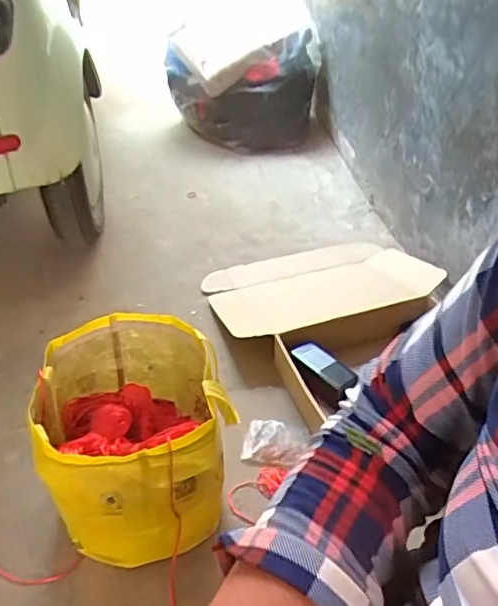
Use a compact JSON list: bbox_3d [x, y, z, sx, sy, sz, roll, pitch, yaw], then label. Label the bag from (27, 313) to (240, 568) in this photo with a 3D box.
[{"bbox_3d":[-0.156,0.189,0.798,0.239,0.245,0.235,-18,44,-21],"label":"bag"}]

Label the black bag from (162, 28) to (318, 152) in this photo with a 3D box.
[{"bbox_3d":[-0.017,-0.633,1.742,0.399,0.282,0.282,8,41,8],"label":"black bag"}]

